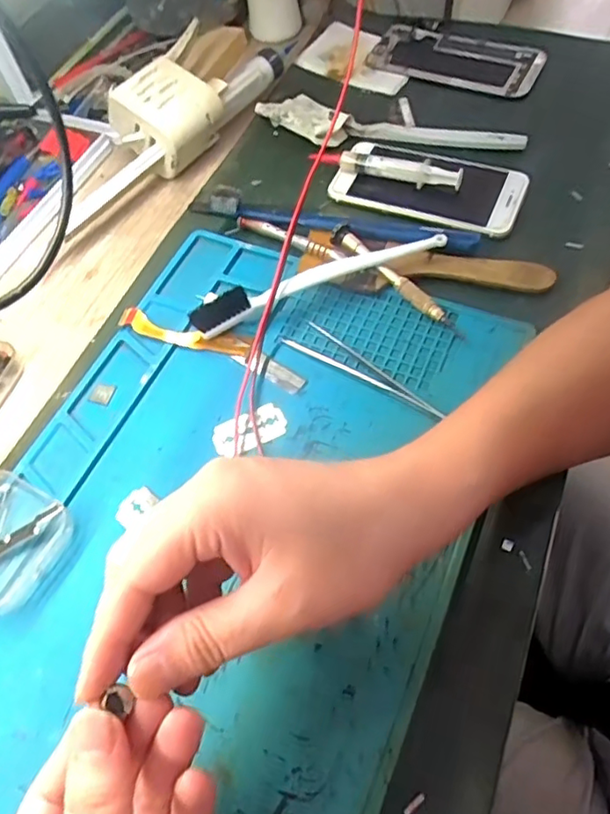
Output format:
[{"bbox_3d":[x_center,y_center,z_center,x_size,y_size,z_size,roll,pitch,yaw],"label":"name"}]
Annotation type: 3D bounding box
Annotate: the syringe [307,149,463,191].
[{"bbox_3d":[0.060,-0.177,0.442,0.115,0.019,0.020,22,63,16],"label":"syringe"}]

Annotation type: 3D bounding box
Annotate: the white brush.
[{"bbox_3d":[0.010,-0.081,0.384,0.169,0.024,0.019,-22,60,-9],"label":"white brush"}]

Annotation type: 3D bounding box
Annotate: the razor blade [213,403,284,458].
[{"bbox_3d":[-0.033,0.012,0.345,0.043,0.004,0.023,-19,59,-8],"label":"razor blade"}]

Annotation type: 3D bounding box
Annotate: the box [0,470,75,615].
[{"bbox_3d":[-0.164,0.069,0.315,0.072,0.019,0.062,23,63,17],"label":"box"}]

